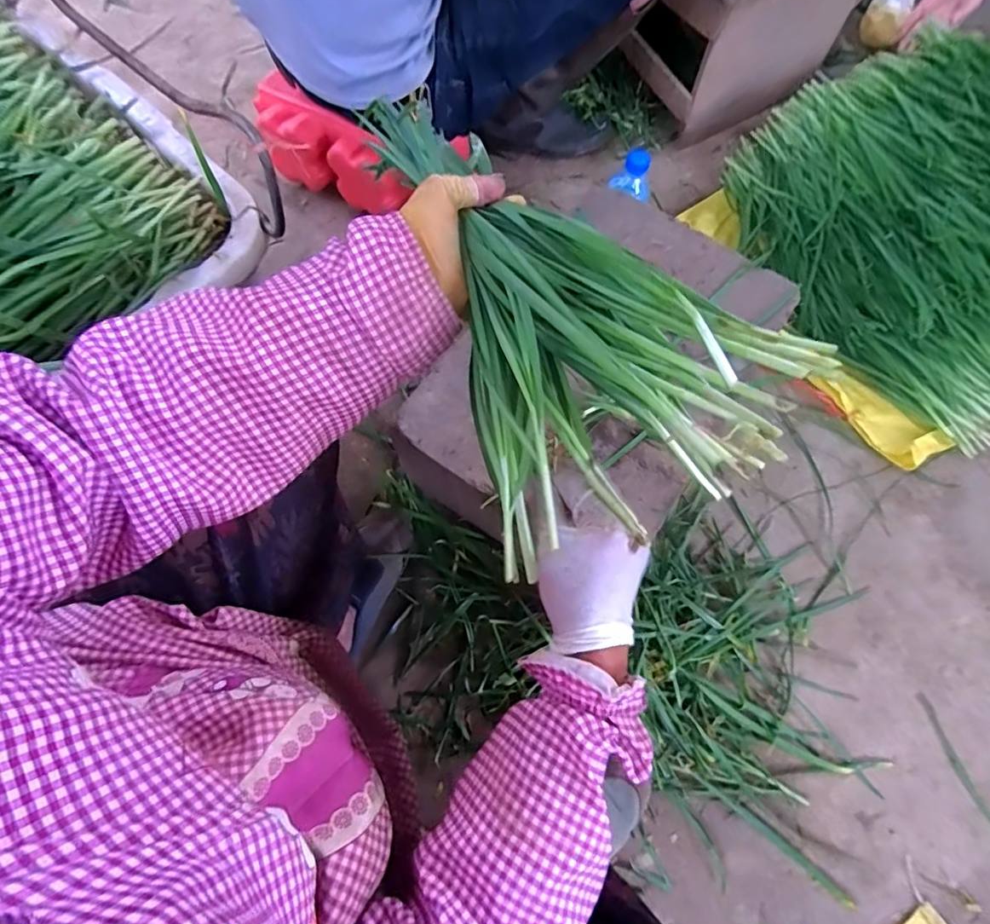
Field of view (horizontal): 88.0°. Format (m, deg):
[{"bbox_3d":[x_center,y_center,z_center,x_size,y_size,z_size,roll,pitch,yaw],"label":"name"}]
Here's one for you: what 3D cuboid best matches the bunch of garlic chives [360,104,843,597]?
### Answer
[{"bbox_3d":[0.028,-0.113,0.320,0.164,0.105,0.315,-21,72,-7],"label":"bunch of garlic chives"}]

